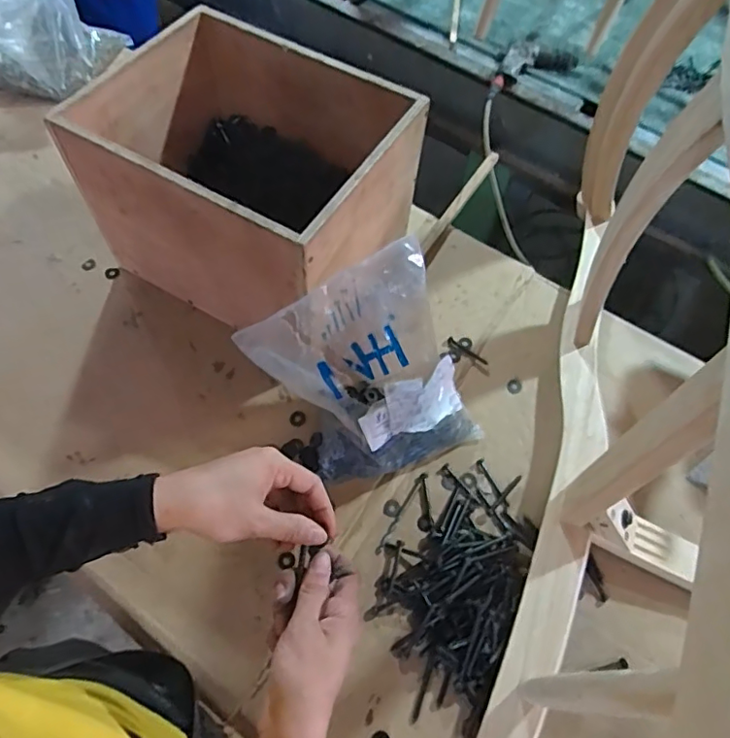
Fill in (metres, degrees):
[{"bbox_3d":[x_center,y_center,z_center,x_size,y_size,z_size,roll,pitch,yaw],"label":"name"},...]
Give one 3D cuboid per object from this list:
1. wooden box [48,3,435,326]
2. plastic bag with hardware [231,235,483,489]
[{"bbox_3d":[-0.139,-0.222,0.693,0.333,0.243,0.264,28,62,11],"label":"wooden box"},{"bbox_3d":[0.002,0.013,0.599,0.211,0.173,0.178,-25,65,-16],"label":"plastic bag with hardware"}]

